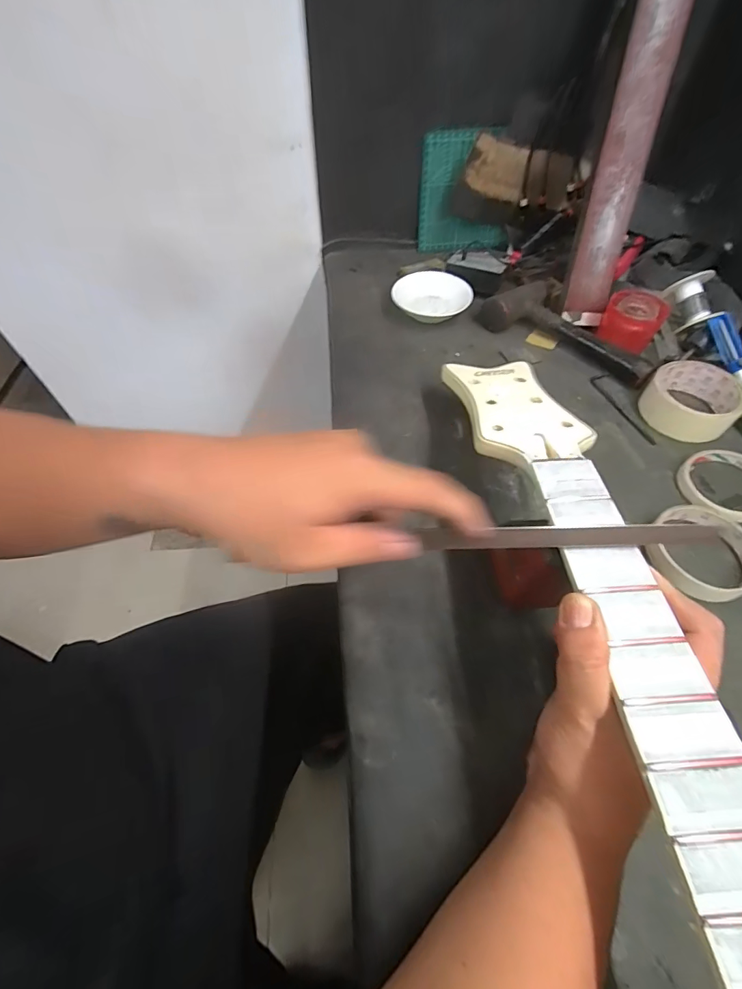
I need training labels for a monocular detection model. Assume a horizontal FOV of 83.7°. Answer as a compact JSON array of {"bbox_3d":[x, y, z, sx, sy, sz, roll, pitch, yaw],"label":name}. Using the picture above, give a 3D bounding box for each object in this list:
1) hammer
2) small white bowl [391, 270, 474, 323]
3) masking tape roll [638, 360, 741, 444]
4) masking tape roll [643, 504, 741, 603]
[{"bbox_3d":[0.256,-0.219,0.531,0.222,0.032,0.104,32,62,21],"label":"hammer"},{"bbox_3d":[0.082,-0.264,0.562,0.103,0.031,0.095,0,56,0],"label":"small white bowl"},{"bbox_3d":[0.348,-0.103,0.450,0.085,0.035,0.083,19,58,13],"label":"masking tape roll"},{"bbox_3d":[0.288,0.047,0.358,0.096,0.014,0.082,-26,59,-16],"label":"masking tape roll"}]

